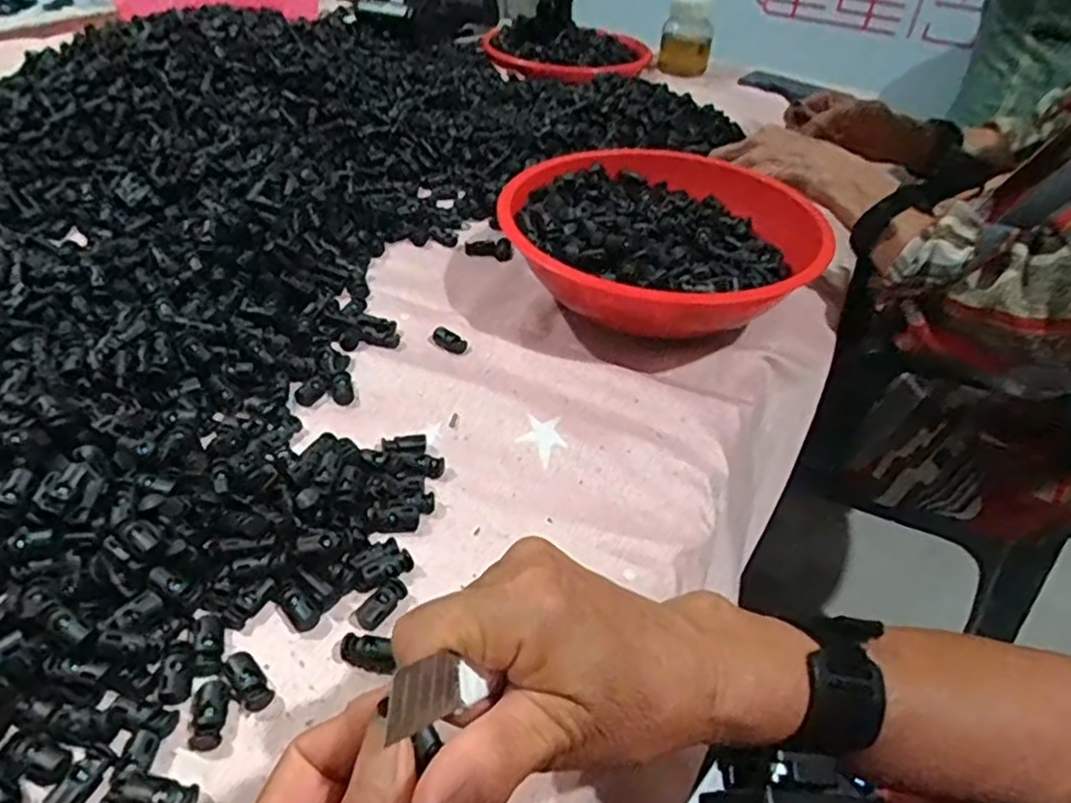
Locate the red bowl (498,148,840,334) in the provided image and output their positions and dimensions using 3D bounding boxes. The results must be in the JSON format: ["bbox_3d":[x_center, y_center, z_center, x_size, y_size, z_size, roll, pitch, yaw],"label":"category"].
[{"bbox_3d":[0.098,-0.119,0.570,0.241,0.077,0.227,3,41,-2],"label":"red bowl"}]

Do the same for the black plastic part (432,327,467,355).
[{"bbox_3d":[-0.063,-0.047,0.531,0.030,0.006,0.016,32,48,28],"label":"black plastic part"}]

